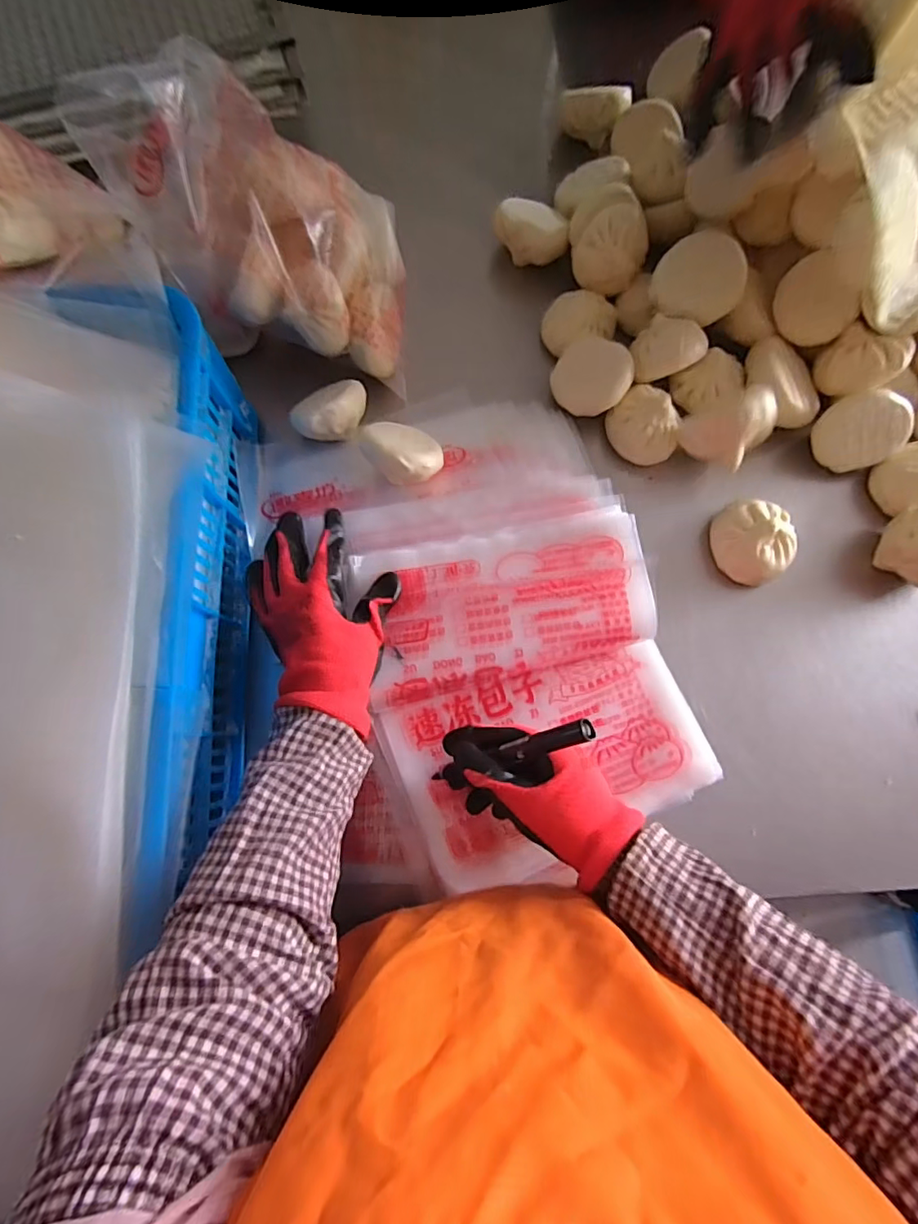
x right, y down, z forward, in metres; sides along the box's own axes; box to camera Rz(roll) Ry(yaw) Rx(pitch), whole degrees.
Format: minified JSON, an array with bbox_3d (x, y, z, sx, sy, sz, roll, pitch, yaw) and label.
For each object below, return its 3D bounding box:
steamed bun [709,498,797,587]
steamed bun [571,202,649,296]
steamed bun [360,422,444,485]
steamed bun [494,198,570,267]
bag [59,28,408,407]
[{"bbox_3d":[0.272,-0.064,0.494,0.062,0.042,0.076,1,78,-1],"label":"steamed bun"},{"bbox_3d":[0.153,-0.368,0.539,0.075,0.052,0.060,20,78,3],"label":"steamed bun"},{"bbox_3d":[-0.052,-0.149,0.497,0.072,0.049,0.056,39,80,7],"label":"steamed bun"},{"bbox_3d":[0.077,-0.402,0.561,0.071,0.035,0.061,-6,118,14],"label":"steamed bun"},{"bbox_3d":[-0.166,-0.323,0.479,0.294,0.117,0.192,23,110,-28],"label":"bag"}]

